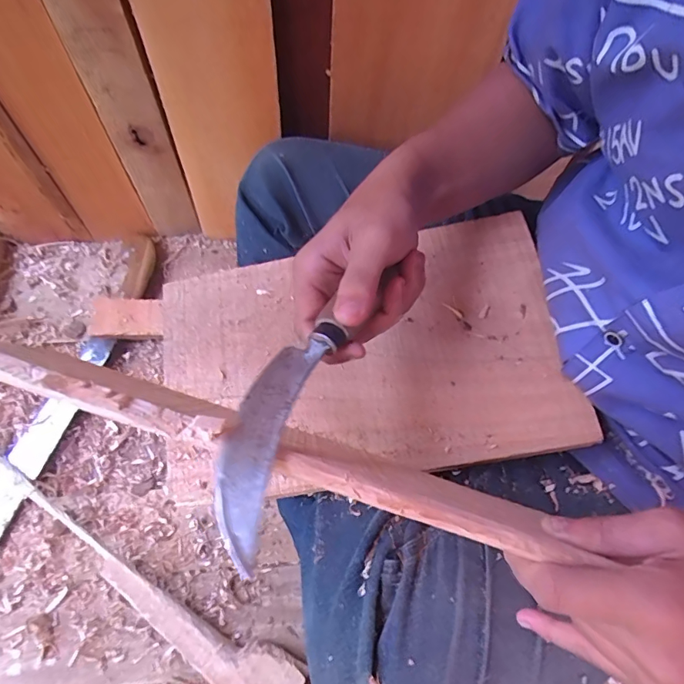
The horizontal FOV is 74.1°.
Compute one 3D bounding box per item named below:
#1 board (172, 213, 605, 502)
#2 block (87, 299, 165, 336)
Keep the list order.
[{"bbox_3d":[0.010,0.008,0.371,0.321,0.009,0.197,-10,69,4],"label":"board"},{"bbox_3d":[-0.261,-0.028,0.554,0.078,0.018,0.046,-3,77,-20],"label":"block"}]

